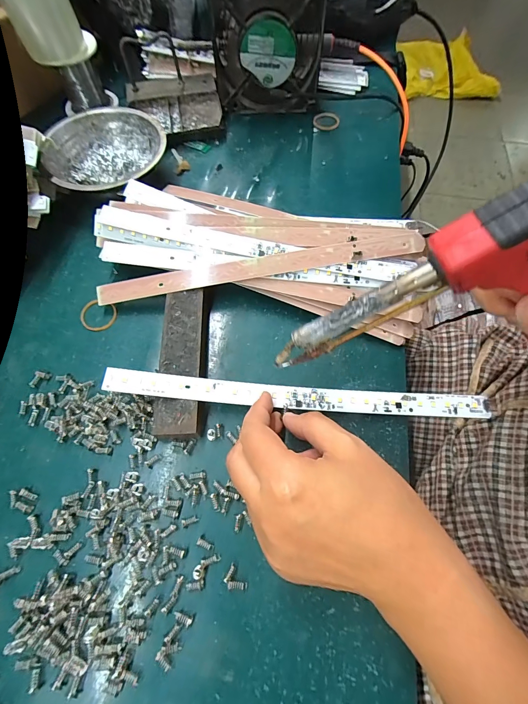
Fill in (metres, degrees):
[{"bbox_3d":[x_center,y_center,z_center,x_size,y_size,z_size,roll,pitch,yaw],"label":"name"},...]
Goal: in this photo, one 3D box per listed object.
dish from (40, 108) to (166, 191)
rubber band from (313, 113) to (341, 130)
[{"bbox_3d":[-0.171,-0.212,0.361,0.122,0.038,0.122,0,65,0],"label":"dish"},{"bbox_3d":[0.078,-0.290,0.414,0.033,0.006,0.023,6,65,3],"label":"rubber band"}]

